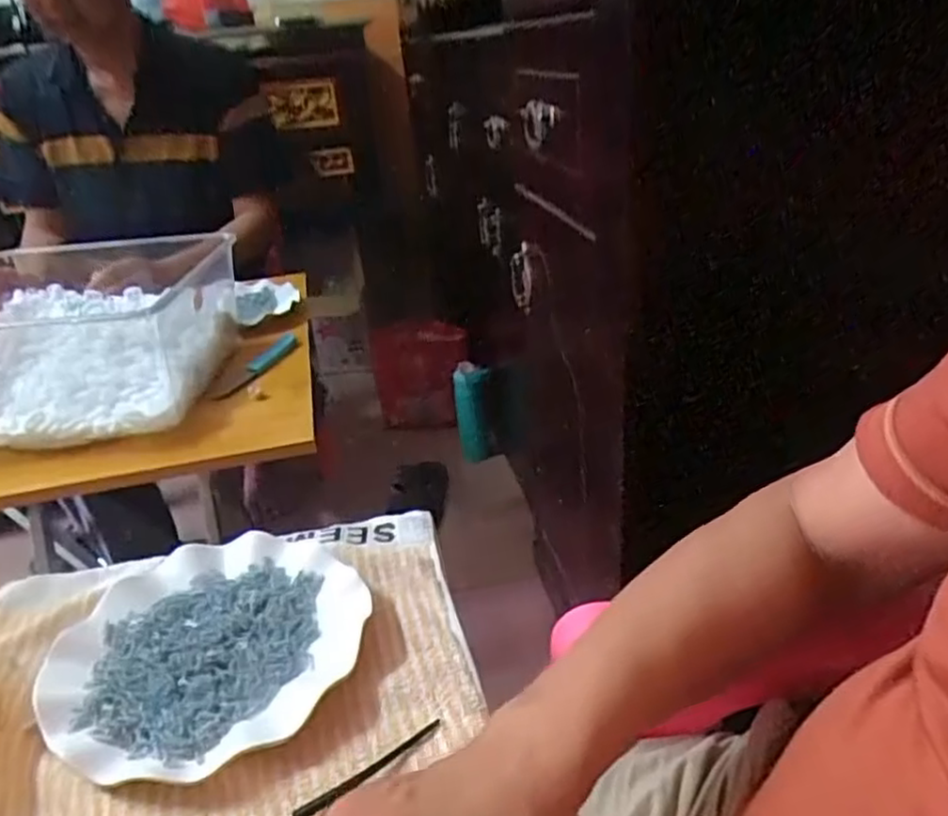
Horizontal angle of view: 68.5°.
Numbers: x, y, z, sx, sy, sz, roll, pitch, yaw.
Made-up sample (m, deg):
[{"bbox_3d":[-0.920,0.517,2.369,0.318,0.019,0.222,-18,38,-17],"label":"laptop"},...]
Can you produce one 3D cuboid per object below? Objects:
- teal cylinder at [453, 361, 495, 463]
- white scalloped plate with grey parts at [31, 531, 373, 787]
[{"bbox_3d":[0.001,0.014,1.454,0.075,0.232,0.061,-6,28,-1],"label":"teal cylinder"},{"bbox_3d":[-0.160,0.142,0.429,0.167,0.021,0.173,-5,28,2],"label":"white scalloped plate with grey parts"}]

